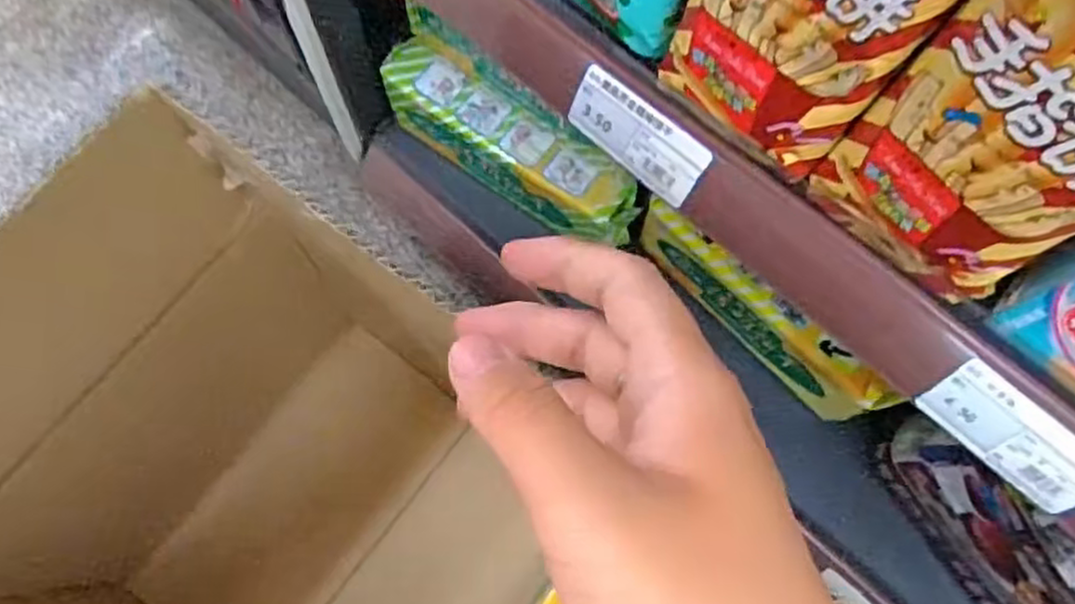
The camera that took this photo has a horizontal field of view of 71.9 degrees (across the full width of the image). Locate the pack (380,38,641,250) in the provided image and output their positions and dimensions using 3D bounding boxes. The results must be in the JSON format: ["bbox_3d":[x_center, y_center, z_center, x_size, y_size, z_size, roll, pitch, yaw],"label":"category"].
[{"bbox_3d":[-0.021,-0.128,0.611,0.226,0.079,0.056,38,76,10],"label":"pack"}]

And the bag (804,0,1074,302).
[{"bbox_3d":[0.162,-0.054,0.266,0.029,0.140,0.086,-40,78,-12],"label":"bag"}]

